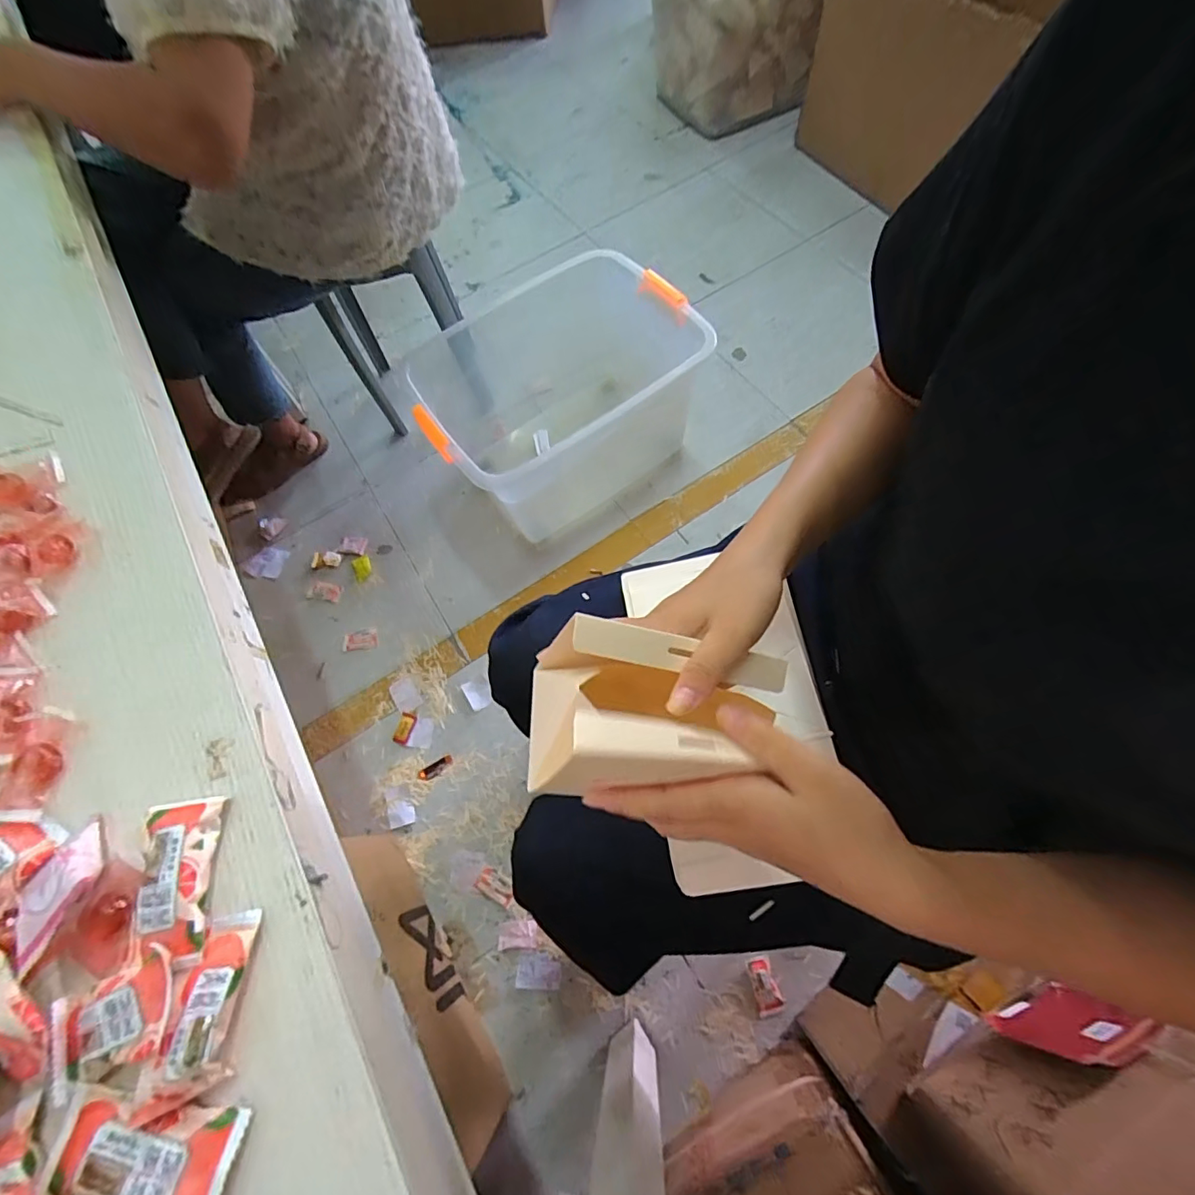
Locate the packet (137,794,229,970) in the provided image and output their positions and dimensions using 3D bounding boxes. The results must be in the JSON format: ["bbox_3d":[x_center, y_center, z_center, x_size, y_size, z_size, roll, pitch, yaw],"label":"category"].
[{"bbox_3d":[-0.199,0.132,0.245,0.035,0.013,0.070,-9,63,-1],"label":"packet"}]

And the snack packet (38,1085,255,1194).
[{"bbox_3d":[-0.180,0.221,0.202,0.075,0.008,0.038,3,64,5],"label":"snack packet"}]

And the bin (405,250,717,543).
[{"bbox_3d":[-0.047,-0.409,1.132,0.592,0.344,0.449,-27,67,-6],"label":"bin"}]

